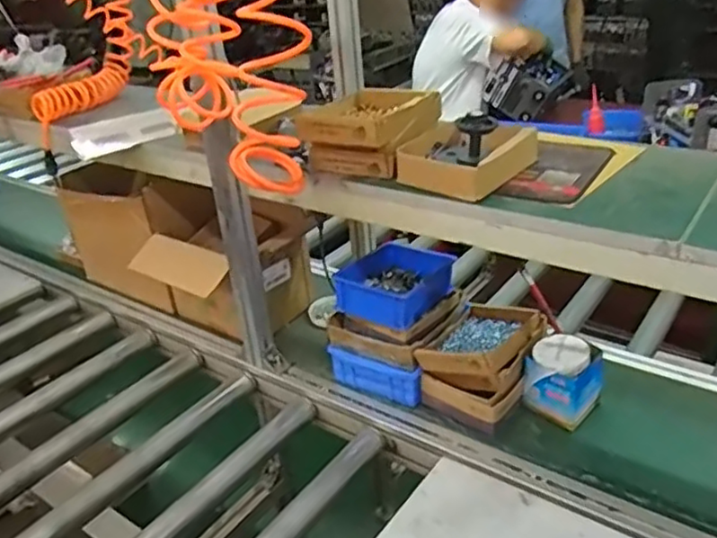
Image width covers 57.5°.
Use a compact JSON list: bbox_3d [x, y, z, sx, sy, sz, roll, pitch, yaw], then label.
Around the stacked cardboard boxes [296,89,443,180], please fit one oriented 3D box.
[{"bbox_3d":[0.019,-0.220,1.022,0.163,0.088,0.210,11,32,26],"label":"stacked cardboard boxes"}]

